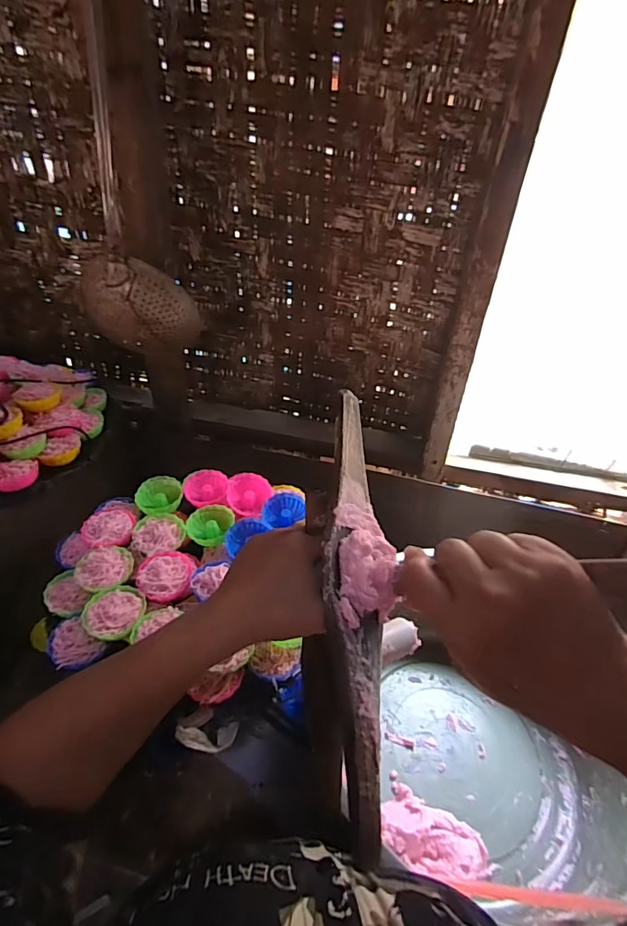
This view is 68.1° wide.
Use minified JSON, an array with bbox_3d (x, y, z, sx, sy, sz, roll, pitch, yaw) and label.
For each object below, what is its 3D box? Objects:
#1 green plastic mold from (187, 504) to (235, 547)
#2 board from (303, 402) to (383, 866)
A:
[{"bbox_3d":[-0.135,0.081,0.611,0.059,0.023,0.052,-8,41,-15],"label":"green plastic mold"},{"bbox_3d":[0.022,0.069,0.308,0.047,0.045,0.291,4,55,-1],"label":"board"}]

